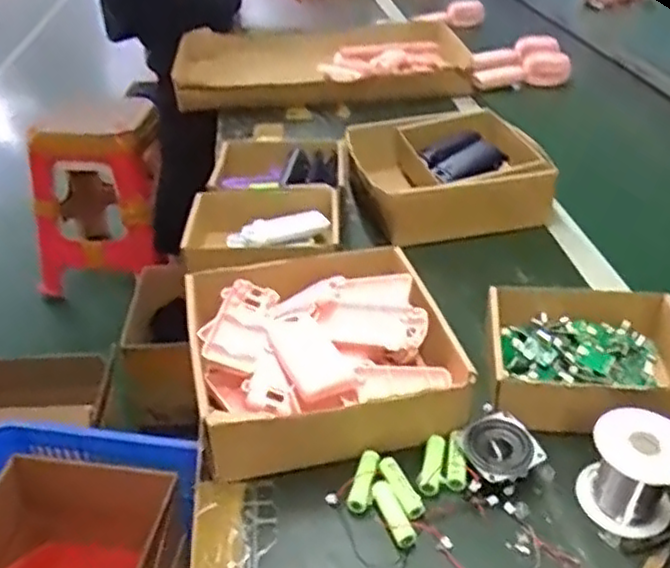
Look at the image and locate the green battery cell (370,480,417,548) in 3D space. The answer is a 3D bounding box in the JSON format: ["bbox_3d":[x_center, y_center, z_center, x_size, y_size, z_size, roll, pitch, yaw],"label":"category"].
[{"bbox_3d":[0.041,0.166,0.504,0.016,0.012,0.051,-16,37,-18],"label":"green battery cell"}]

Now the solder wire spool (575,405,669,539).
[{"bbox_3d":[0.211,0.132,0.492,0.064,0.069,0.057,16,39,25],"label":"solder wire spool"}]

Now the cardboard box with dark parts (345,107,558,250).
[{"bbox_3d":[0.136,-0.147,0.899,0.219,0.084,0.221,-6,34,-9],"label":"cardboard box with dark parts"}]

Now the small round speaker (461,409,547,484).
[{"bbox_3d":[0.127,0.129,0.539,0.052,0.029,0.051,-2,34,1],"label":"small round speaker"}]

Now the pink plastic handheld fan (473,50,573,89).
[{"bbox_3d":[0.354,-0.394,1.294,0.193,0.049,0.061,-14,36,-19],"label":"pink plastic handheld fan"}]

